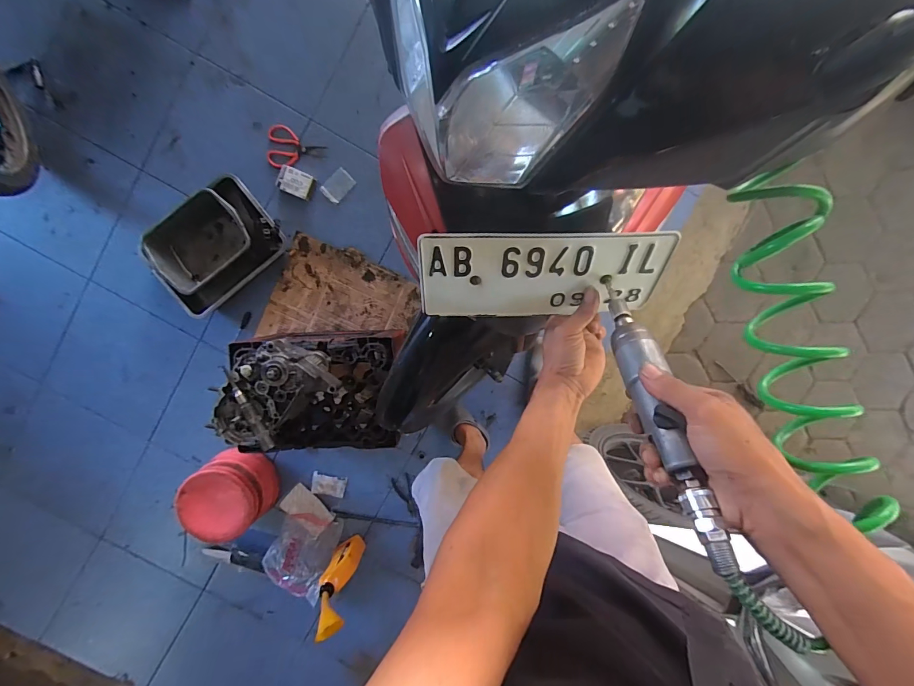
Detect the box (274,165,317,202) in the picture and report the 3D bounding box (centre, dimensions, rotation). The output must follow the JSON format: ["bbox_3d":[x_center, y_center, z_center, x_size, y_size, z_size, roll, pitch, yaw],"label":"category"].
[{"bbox_3d":[-0.510,-0.506,1.226,0.105,0.025,0.076,23,96,-2],"label":"box"}]

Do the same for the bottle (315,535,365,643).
[{"bbox_3d":[-0.374,0.754,1.204,0.119,0.362,0.077,-38,95,4],"label":"bottle"}]

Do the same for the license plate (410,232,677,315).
[{"bbox_3d":[0.096,-0.074,0.436,0.269,0.008,0.107,-1,136,-1],"label":"license plate"}]

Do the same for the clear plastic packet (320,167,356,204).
[{"bbox_3d":[-0.384,-0.508,1.257,0.102,0.009,0.068,-46,109,3],"label":"clear plastic packet"}]

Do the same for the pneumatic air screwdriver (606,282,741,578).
[{"bbox_3d":[0.172,0.042,0.335,0.032,0.265,0.028,-4,142,0],"label":"pneumatic air screwdriver"}]

